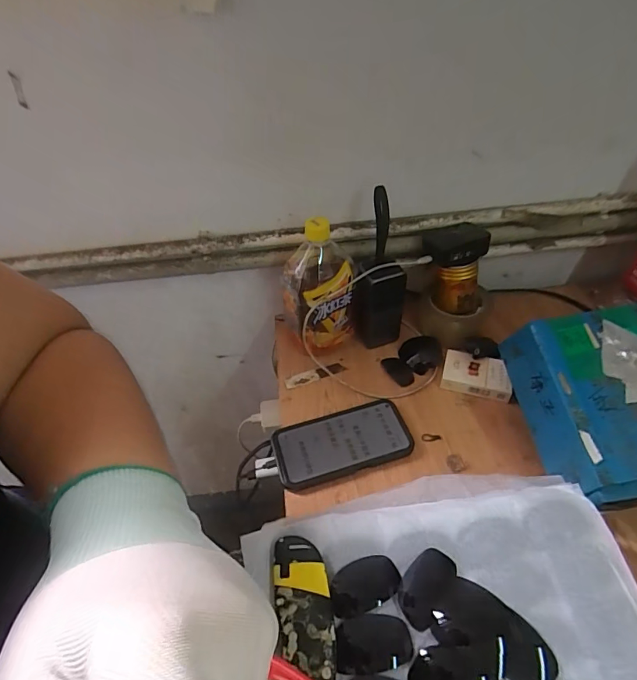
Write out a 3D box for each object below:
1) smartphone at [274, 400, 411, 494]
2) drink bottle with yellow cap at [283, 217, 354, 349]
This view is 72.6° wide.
[{"bbox_3d":[0.030,0.126,0.534,0.165,0.012,0.081,-15,46,-11],"label":"smartphone"},{"bbox_3d":[-0.001,-0.077,0.590,0.092,0.177,0.094,-7,46,-2],"label":"drink bottle with yellow cap"}]

